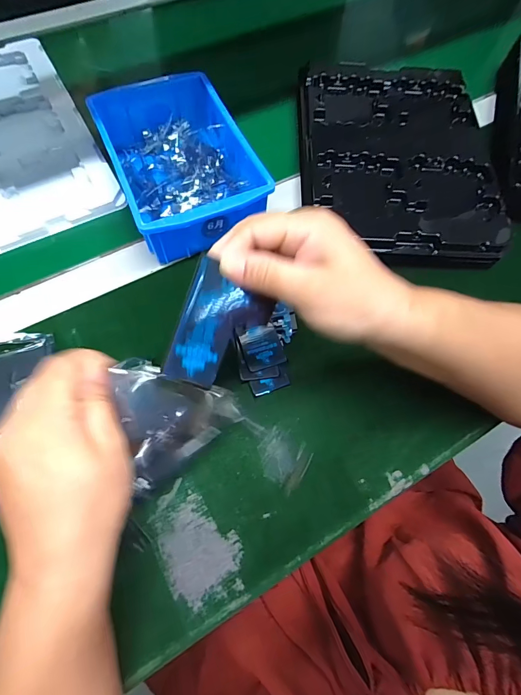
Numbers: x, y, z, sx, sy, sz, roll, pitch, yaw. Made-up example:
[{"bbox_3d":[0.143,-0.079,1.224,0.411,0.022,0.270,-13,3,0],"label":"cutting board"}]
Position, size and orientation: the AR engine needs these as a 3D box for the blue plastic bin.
[{"bbox_3d":[-0.084,-0.194,0.378,0.130,0.061,0.201,-22,71,-11],"label":"blue plastic bin"}]

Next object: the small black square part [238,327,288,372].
[{"bbox_3d":[0.001,0.000,0.326,0.035,0.004,0.039,-18,69,-9],"label":"small black square part"}]

